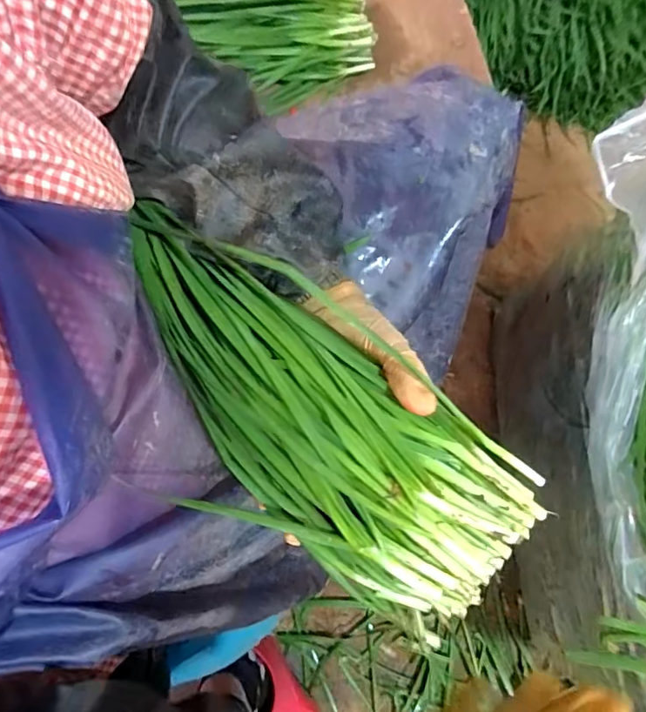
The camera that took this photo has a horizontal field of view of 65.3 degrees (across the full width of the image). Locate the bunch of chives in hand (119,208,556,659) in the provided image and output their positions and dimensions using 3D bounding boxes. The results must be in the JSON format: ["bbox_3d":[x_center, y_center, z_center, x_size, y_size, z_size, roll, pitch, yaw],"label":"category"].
[{"bbox_3d":[-0.017,0.029,0.316,0.130,0.063,0.297,-43,77,-11],"label":"bunch of chives in hand"}]

